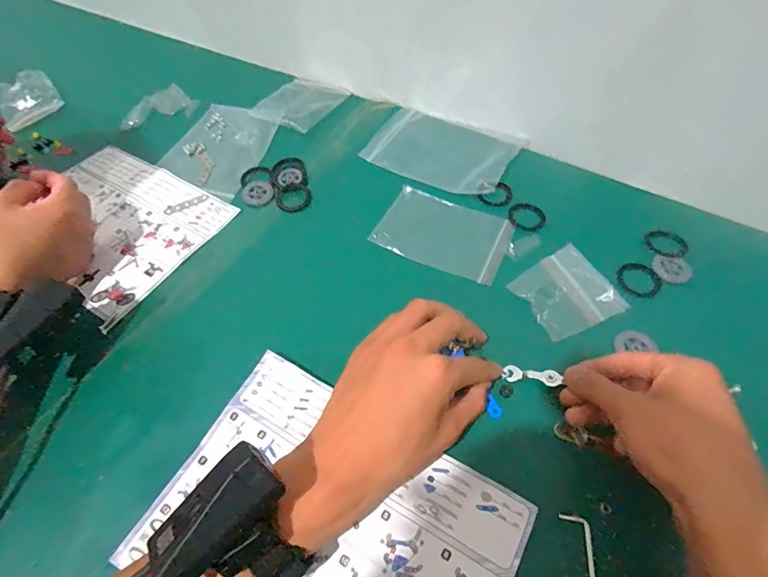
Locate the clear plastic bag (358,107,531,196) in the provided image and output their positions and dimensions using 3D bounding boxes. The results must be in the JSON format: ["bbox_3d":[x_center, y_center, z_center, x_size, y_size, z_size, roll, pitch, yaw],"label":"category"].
[{"bbox_3d":[0.068,-0.165,0.508,0.166,0.012,0.113,21,59,16],"label":"clear plastic bag"}]

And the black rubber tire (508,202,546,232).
[{"bbox_3d":[0.150,-0.076,0.452,0.037,0.004,0.039,-2,55,2],"label":"black rubber tire"}]

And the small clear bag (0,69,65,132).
[{"bbox_3d":[-0.507,-0.271,0.610,0.075,0.023,0.107,-35,61,-19],"label":"small clear bag"}]

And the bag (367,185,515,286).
[{"bbox_3d":[0.061,-0.057,0.441,0.126,0.008,0.088,22,58,13],"label":"bag"}]

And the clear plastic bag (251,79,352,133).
[{"bbox_3d":[-0.111,-0.250,0.571,0.087,0.022,0.114,23,60,18],"label":"clear plastic bag"}]

